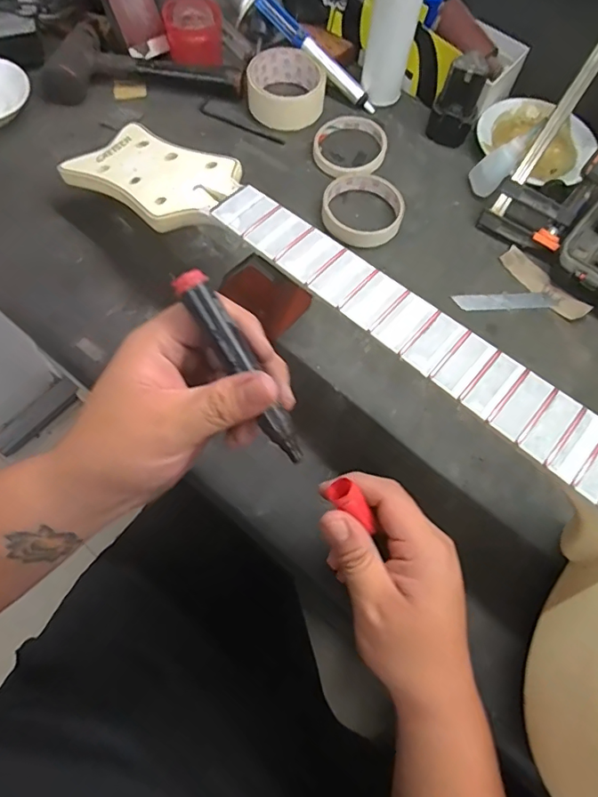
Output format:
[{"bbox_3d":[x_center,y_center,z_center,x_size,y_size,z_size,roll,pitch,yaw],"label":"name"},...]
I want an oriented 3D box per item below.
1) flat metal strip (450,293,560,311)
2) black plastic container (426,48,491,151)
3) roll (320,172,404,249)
[{"bbox_3d":[0.208,-0.097,0.496,0.104,0.004,0.022,-2,60,-5],"label":"flat metal strip"},{"bbox_3d":[0.176,-0.328,0.545,0.049,0.084,0.035,19,66,6],"label":"black plastic container"},{"bbox_3d":[0.067,-0.199,0.514,0.080,0.015,0.089,12,65,2],"label":"roll"}]

